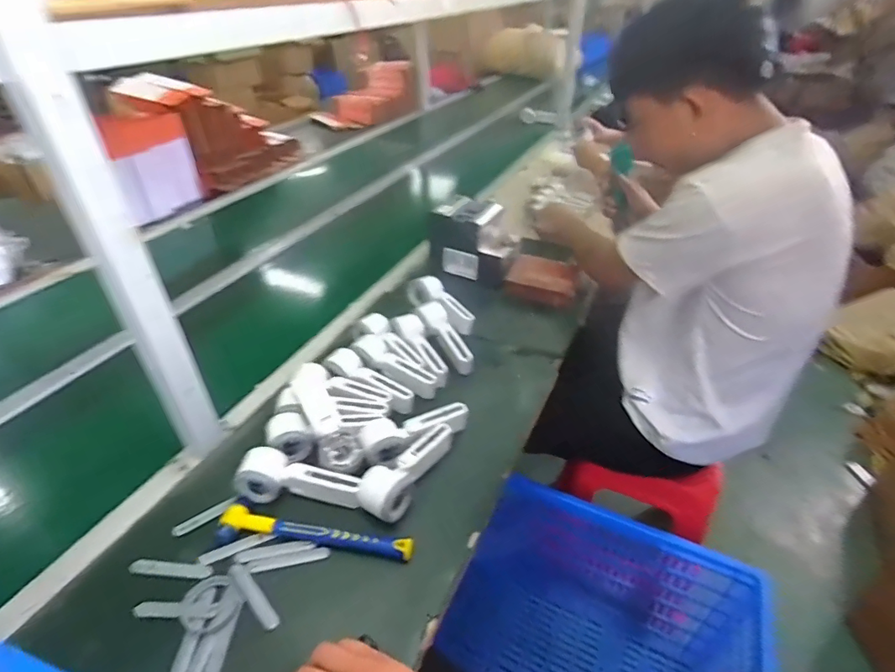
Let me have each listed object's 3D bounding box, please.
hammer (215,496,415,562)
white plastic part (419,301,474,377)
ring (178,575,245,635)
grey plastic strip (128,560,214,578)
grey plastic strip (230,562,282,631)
[{"bbox_3d":[-0.164,0.245,0.621,0.244,0.022,0.052,5,38,6],"label":"hammer"},{"bbox_3d":[-0.001,-0.001,0.908,0.043,0.035,0.161,-20,59,-25],"label":"white plastic part"},{"bbox_3d":[-0.268,0.300,0.559,0.062,0.010,0.063,0,37,0],"label":"ring"},{"bbox_3d":[-0.330,0.280,0.593,0.097,0.006,0.015,2,37,3],"label":"grey plastic strip"},{"bbox_3d":[-0.225,0.297,0.570,0.018,0.004,0.099,-31,47,-34],"label":"grey plastic strip"}]

